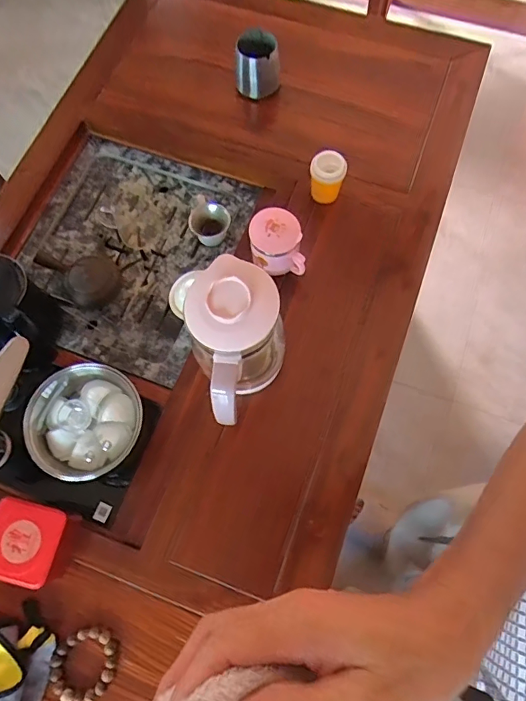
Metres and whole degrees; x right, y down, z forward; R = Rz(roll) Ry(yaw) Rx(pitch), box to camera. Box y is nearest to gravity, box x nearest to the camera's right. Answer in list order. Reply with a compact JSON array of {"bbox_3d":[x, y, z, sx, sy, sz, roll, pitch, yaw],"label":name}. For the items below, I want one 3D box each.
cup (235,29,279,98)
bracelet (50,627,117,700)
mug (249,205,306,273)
[{"bbox_3d":[-0.012,-0.545,0.912,0.081,0.106,0.078,0,71,1],"label":"cup"},{"bbox_3d":[-0.233,0.411,0.618,0.083,0.010,0.082,0,71,1],"label":"bracelet"},{"bbox_3d":[0.023,-0.169,0.770,0.083,0.097,0.081,0,71,1],"label":"mug"}]

